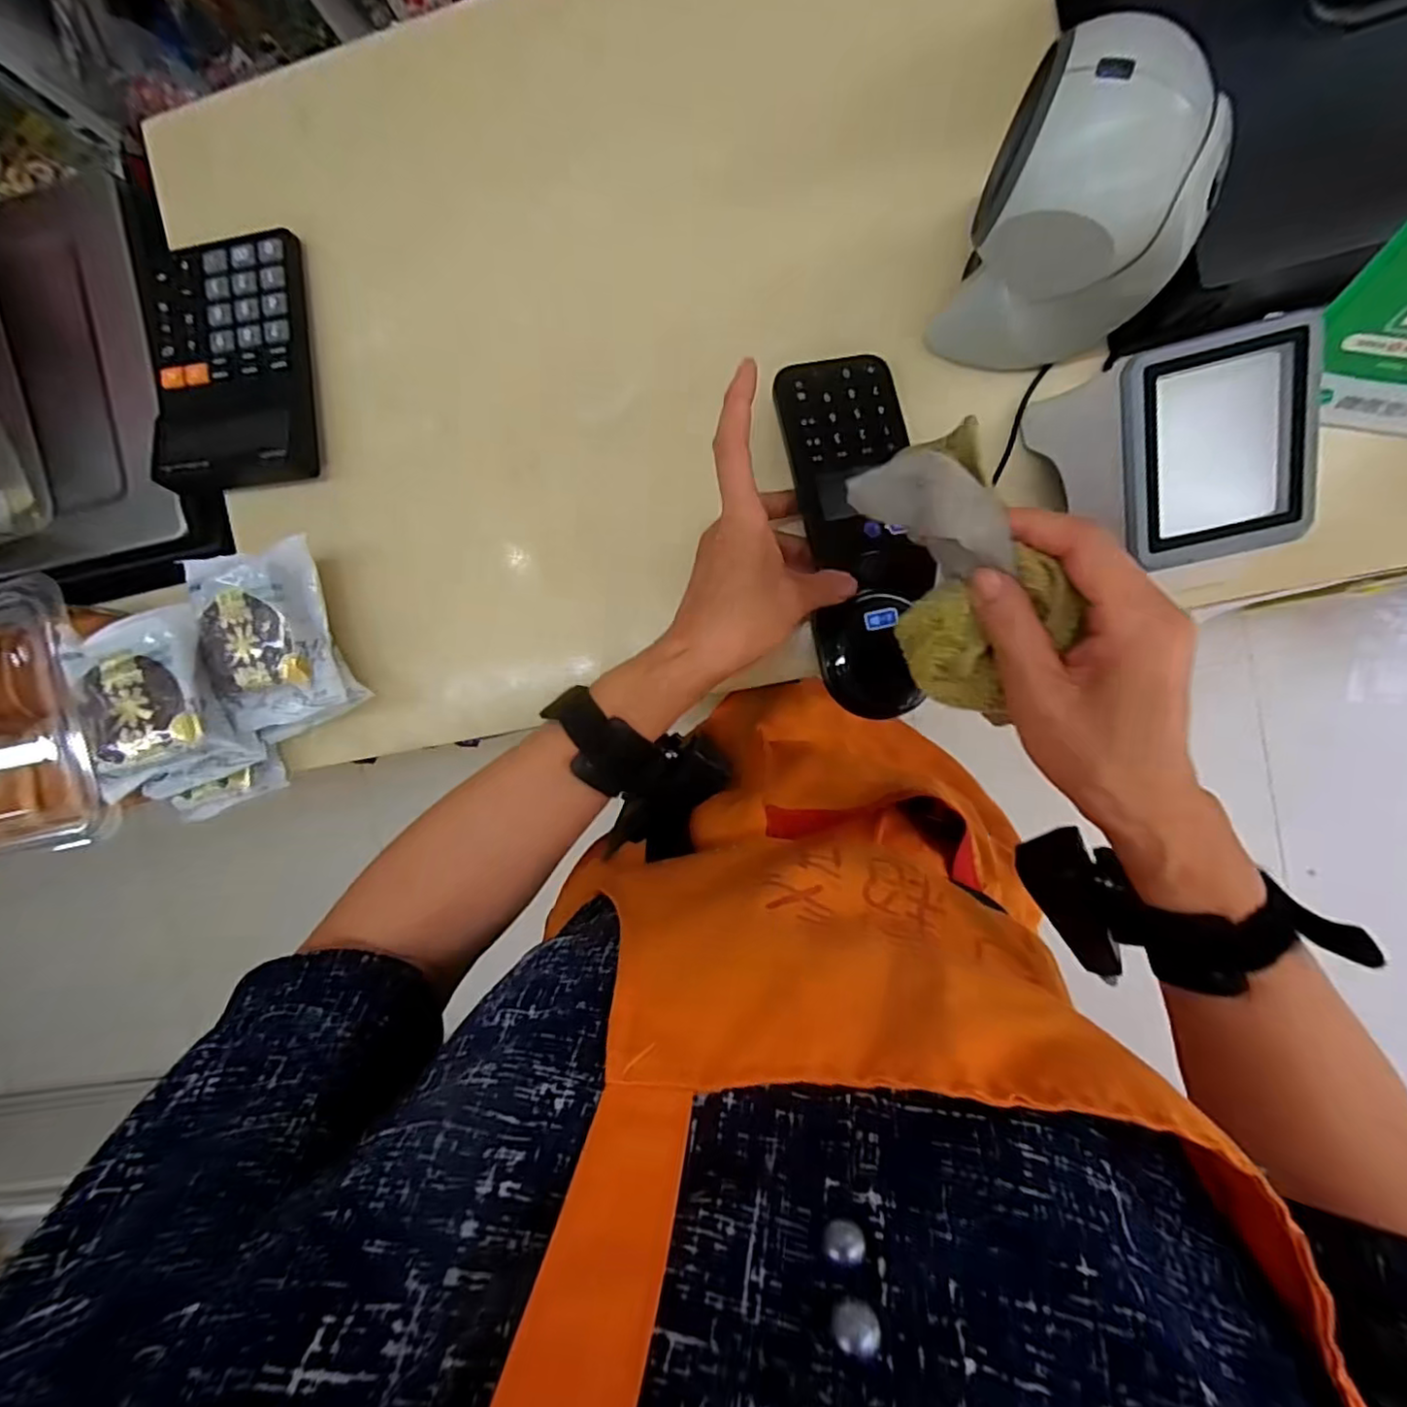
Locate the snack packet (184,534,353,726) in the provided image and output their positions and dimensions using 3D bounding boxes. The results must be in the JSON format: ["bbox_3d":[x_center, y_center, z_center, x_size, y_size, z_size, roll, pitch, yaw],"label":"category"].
[{"bbox_3d":[-0.299,-0.045,0.443,0.078,0.032,0.116,-10,93,9],"label":"snack packet"}]

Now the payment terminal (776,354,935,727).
[{"bbox_3d":[0.098,-0.100,0.393,0.071,0.032,0.218,-8,96,9],"label":"payment terminal"}]

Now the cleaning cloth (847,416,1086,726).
[{"bbox_3d":[0.112,-0.056,0.283,0.061,0.052,0.119,-21,91,10],"label":"cleaning cloth"}]

